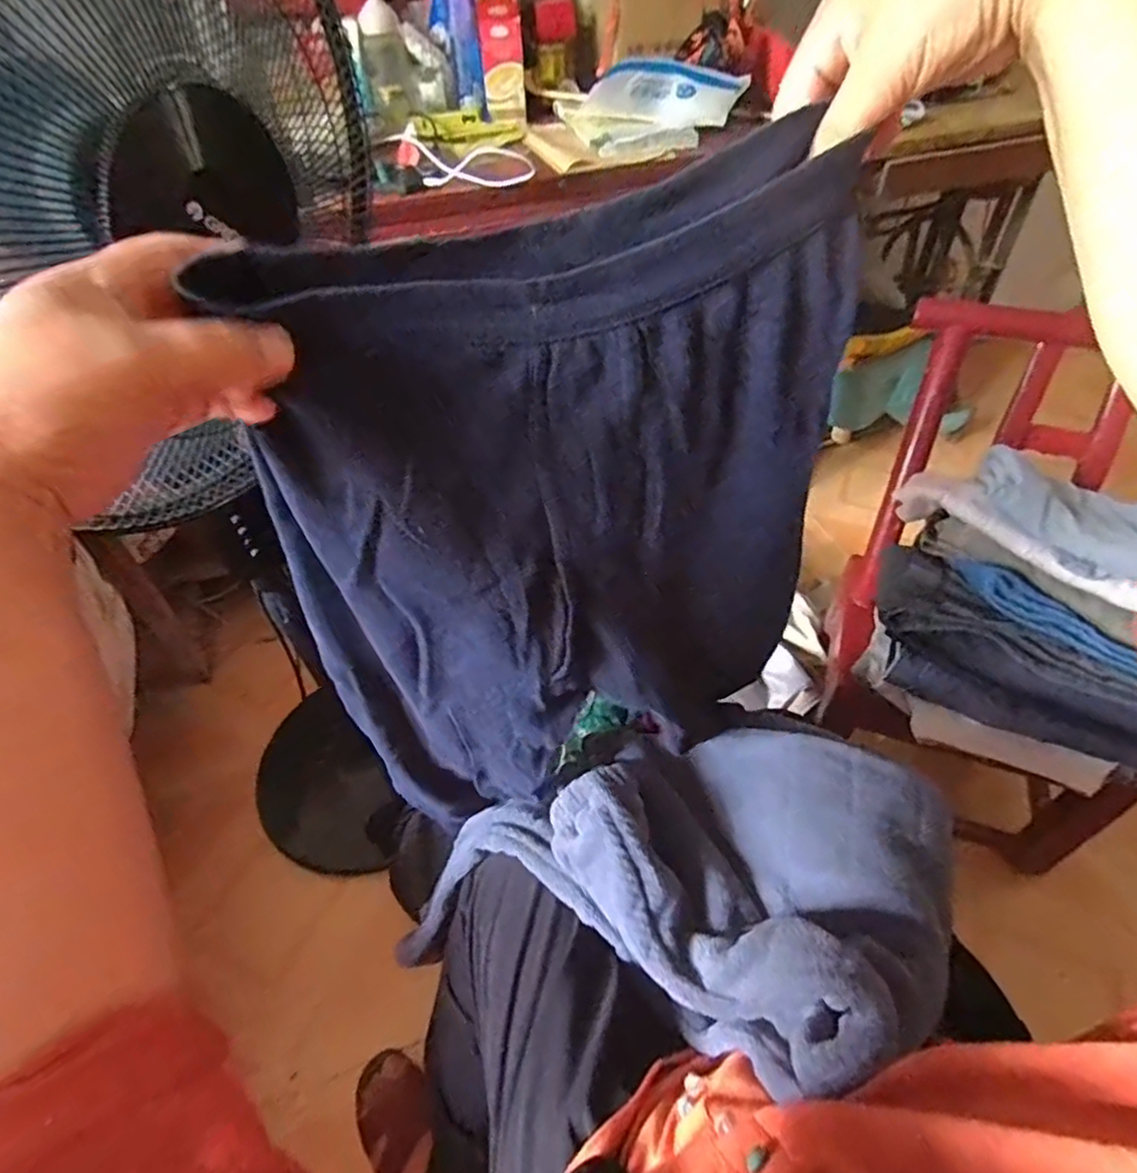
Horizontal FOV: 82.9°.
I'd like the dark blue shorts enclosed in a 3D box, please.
[{"bbox_3d":[0.006,-0.013,0.434,0.369,0.431,0.066,-19,39,-3],"label":"dark blue shorts"}]

